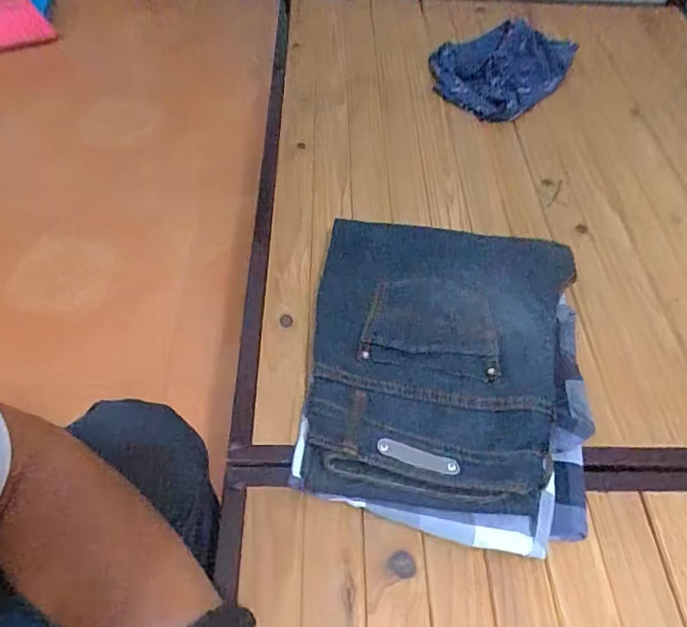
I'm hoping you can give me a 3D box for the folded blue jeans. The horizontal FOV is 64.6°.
[{"bbox_3d":[0.100,0.033,0.544,0.250,0.046,0.321,9,53,2],"label":"folded blue jeans"}]

